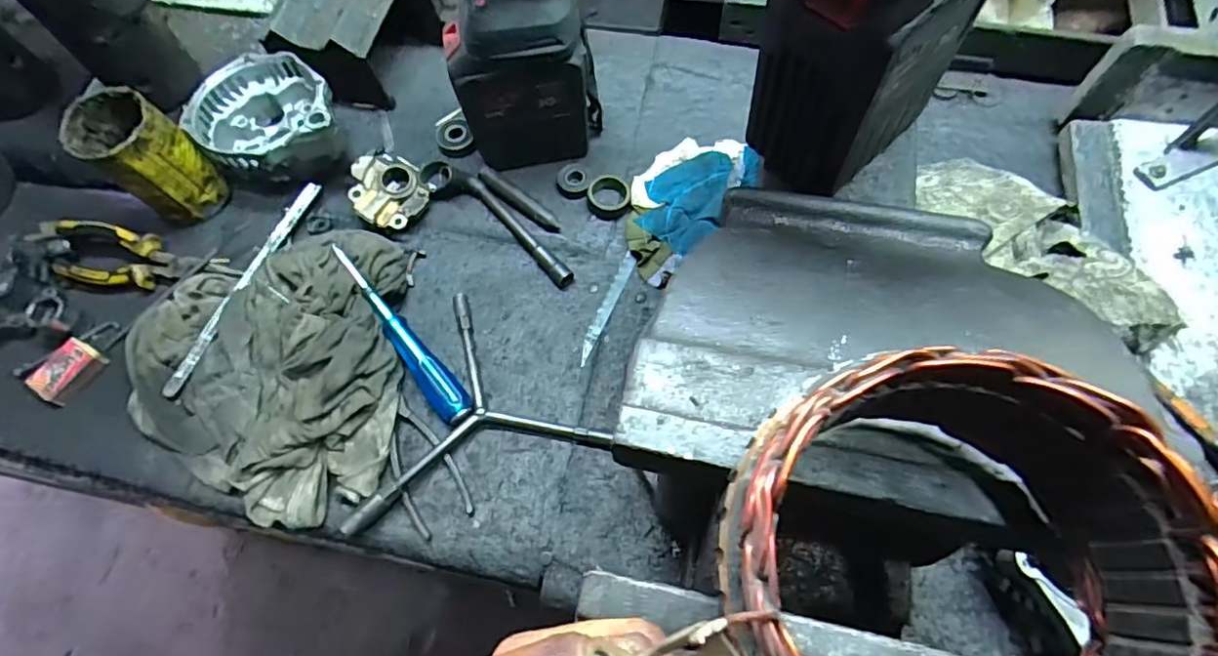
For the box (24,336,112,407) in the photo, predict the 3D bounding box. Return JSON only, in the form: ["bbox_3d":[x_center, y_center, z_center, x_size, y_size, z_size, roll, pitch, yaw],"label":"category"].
[{"bbox_3d":[-0.488,0.039,0.534,0.040,0.016,0.057,35,72,17],"label":"box"}]

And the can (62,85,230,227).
[{"bbox_3d":[-0.426,-0.156,0.548,0.075,0.107,0.073,28,70,14],"label":"can"}]

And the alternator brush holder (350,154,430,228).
[{"bbox_3d":[-0.213,-0.131,0.574,0.067,0.038,0.072,-1,66,3],"label":"alternator brush holder"}]

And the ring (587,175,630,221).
[{"bbox_3d":[0.000,-0.124,0.566,0.040,0.018,0.040,-1,66,3],"label":"ring"}]

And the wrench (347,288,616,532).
[{"bbox_3d":[-0.126,0.050,0.496,0.209,0.025,0.173,-20,66,-6],"label":"wrench"}]

